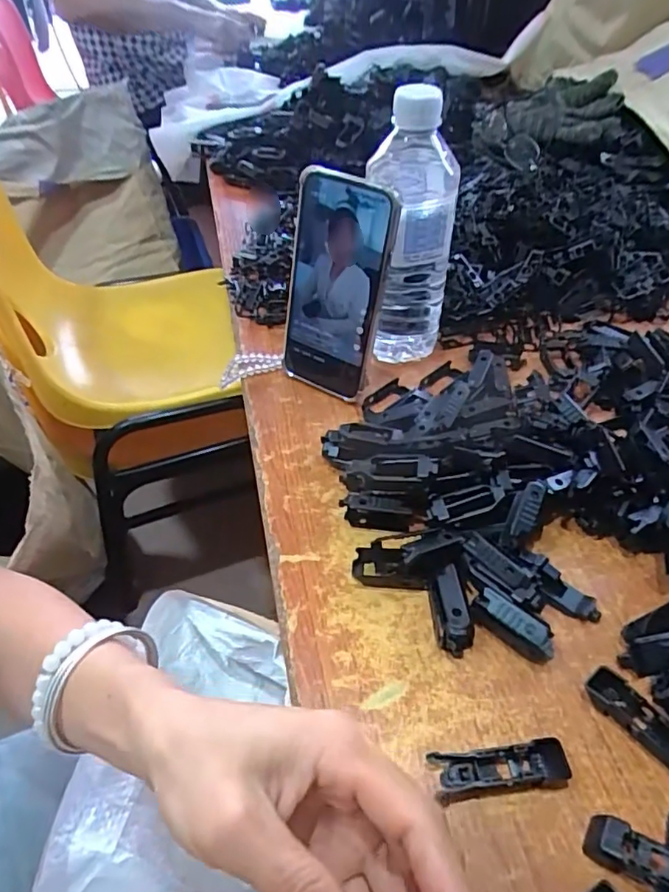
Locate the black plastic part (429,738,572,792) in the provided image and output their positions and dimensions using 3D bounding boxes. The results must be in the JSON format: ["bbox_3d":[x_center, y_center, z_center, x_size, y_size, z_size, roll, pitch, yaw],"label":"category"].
[{"bbox_3d":[0.083,0.163,0.285,0.067,0.013,0.017,-5,48,-2],"label":"black plastic part"}]

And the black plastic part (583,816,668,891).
[{"bbox_3d":[0.145,0.185,0.248,0.063,0.013,0.019,2,43,38],"label":"black plastic part"}]

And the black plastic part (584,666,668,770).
[{"bbox_3d":[0.166,0.148,0.297,0.019,0.011,0.067,-34,55,-25],"label":"black plastic part"}]

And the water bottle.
[{"bbox_3d":[0.058,-0.154,0.441,0.065,0.205,0.070,5,48,7],"label":"water bottle"}]

